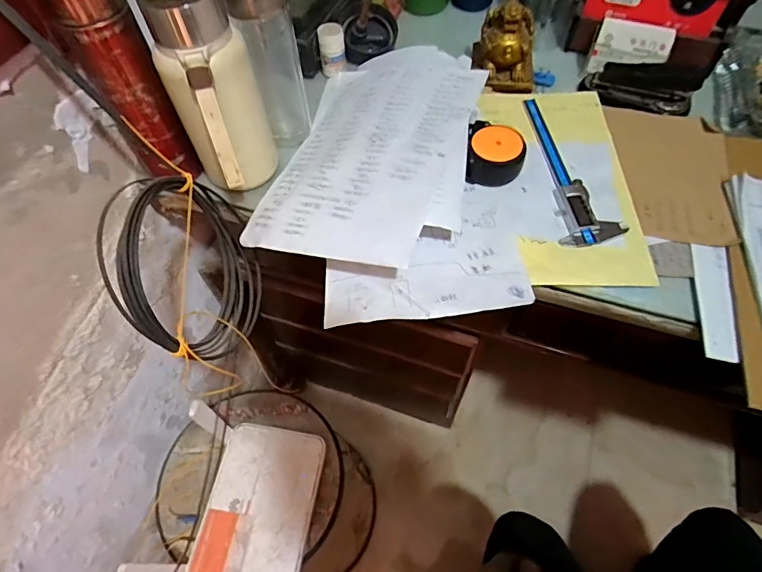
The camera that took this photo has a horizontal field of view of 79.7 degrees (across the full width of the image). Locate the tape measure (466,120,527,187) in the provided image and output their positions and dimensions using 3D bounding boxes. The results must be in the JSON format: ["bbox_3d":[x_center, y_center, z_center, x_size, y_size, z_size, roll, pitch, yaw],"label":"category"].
[{"bbox_3d":[0.129,-0.151,0.516,0.063,0.039,0.064,9,55,10],"label":"tape measure"}]

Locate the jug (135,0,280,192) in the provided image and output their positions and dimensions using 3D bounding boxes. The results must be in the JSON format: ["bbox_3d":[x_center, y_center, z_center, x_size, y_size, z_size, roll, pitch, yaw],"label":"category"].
[{"bbox_3d":[-0.161,-0.183,0.451,0.086,0.207,0.104,-15,54,-7],"label":"jug"}]

